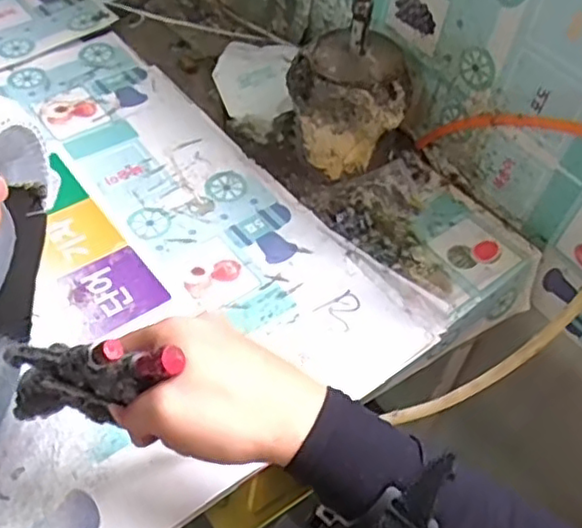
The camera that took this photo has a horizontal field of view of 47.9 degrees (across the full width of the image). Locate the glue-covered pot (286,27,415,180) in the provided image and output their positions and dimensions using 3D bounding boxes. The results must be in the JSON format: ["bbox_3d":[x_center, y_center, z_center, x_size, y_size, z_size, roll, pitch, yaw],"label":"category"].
[{"bbox_3d":[0.059,-0.149,0.616,0.120,0.124,0.107,10,51,4],"label":"glue-covered pot"}]

